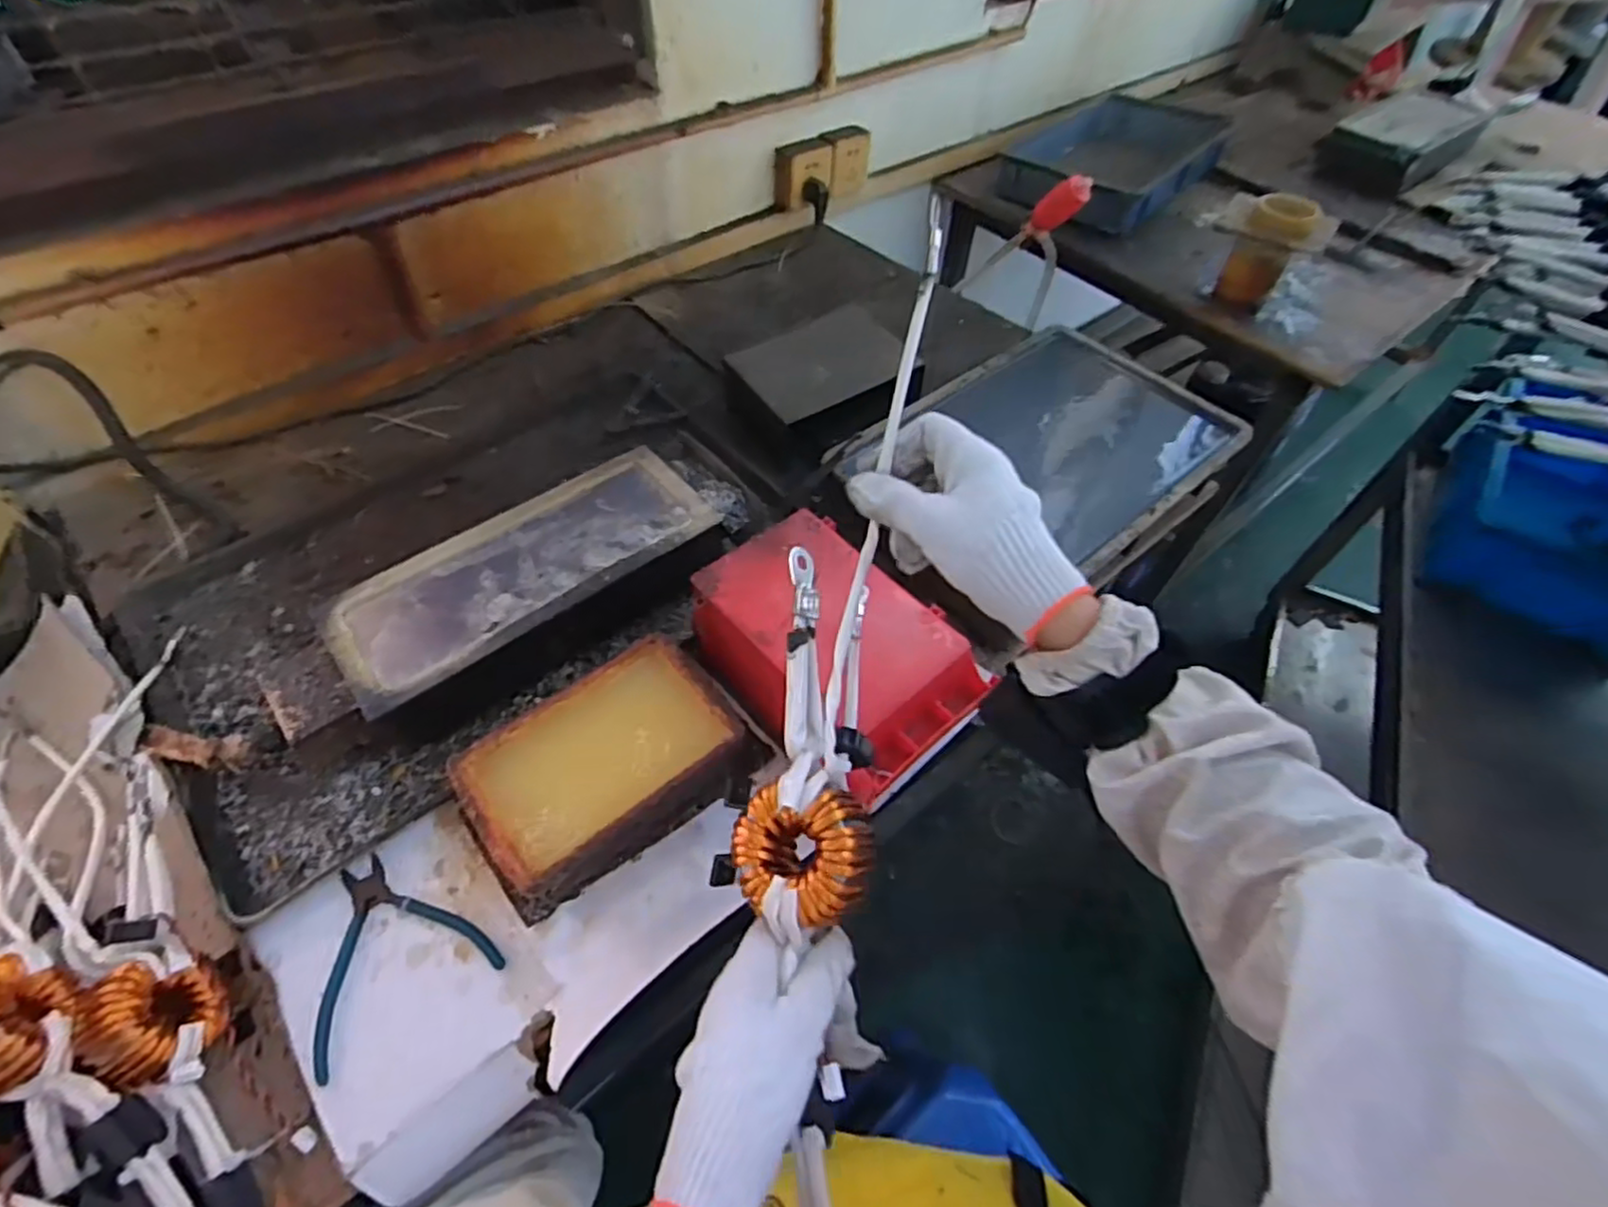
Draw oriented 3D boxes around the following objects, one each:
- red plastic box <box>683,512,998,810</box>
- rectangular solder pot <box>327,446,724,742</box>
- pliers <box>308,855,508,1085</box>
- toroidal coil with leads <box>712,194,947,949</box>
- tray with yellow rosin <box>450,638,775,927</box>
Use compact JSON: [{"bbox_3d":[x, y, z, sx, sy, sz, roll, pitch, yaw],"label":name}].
[{"bbox_3d":[0.025,0.037,0.592,0.150,0.080,0.233,-35,62,-24],"label":"red plastic box"},{"bbox_3d":[-0.257,-0.016,0.683,0.347,0.095,0.150,-34,62,-24],"label":"rectangular solder pot"},{"bbox_3d":[-0.314,0.253,0.527,0.128,0.005,0.133,-30,60,-22],"label":"pliers"},{"bbox_3d":[0.026,-0.013,0.414,0.079,0.114,0.380,11,85,6],"label":"toroidal coil with leads"},{"bbox_3d":[-0.160,0.134,0.587,0.231,0.069,0.157,-25,58,-19],"label":"tray with yellow rosin"}]

